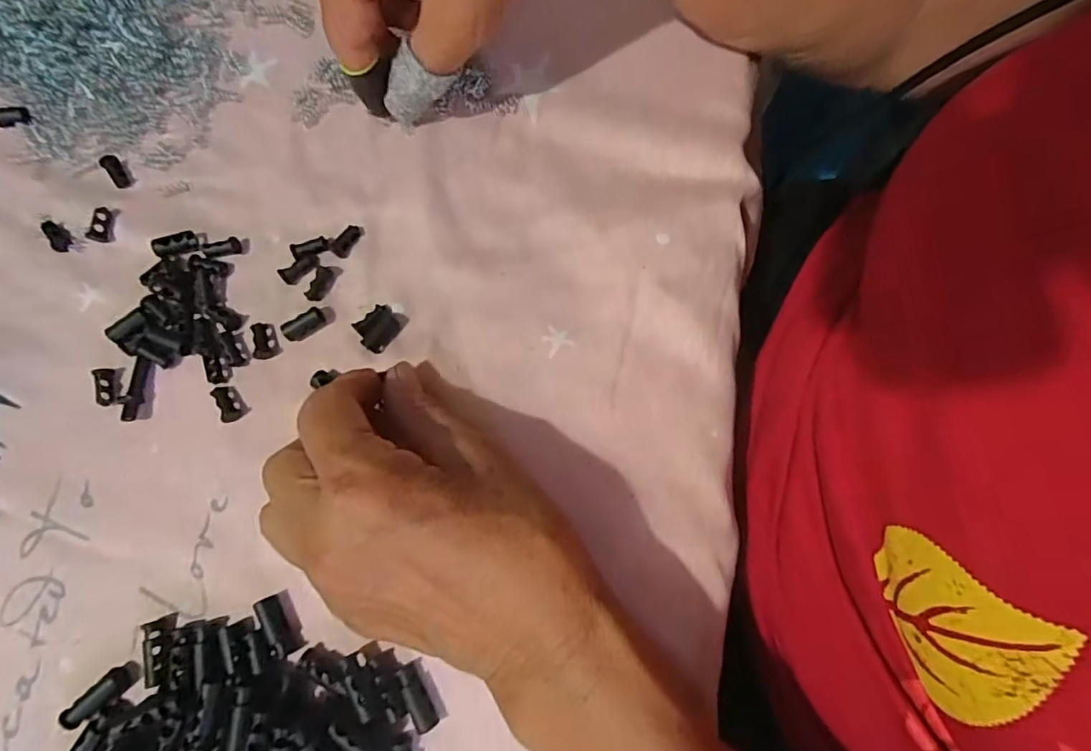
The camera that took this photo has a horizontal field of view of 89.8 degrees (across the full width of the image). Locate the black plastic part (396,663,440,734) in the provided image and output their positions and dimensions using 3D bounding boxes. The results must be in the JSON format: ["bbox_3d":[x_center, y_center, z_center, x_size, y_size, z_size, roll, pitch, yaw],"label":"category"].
[{"bbox_3d":[-0.050,0.124,0.211,0.008,0.005,0.024,-29,78,-5],"label":"black plastic part"}]

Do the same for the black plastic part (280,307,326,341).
[{"bbox_3d":[-0.111,-0.023,0.252,0.019,0.008,0.008,-28,77,-5],"label":"black plastic part"}]

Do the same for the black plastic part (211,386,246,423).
[{"bbox_3d":[-0.143,0.013,0.246,0.009,0.004,0.017,-31,78,-6],"label":"black plastic part"}]

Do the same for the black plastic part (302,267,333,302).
[{"bbox_3d":[-0.107,-0.044,0.259,0.009,0.004,0.018,18,78,5],"label":"black plastic part"}]

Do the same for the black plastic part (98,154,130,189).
[{"bbox_3d":[-0.218,-0.103,0.277,0.008,0.004,0.020,-33,91,-6],"label":"black plastic part"}]

